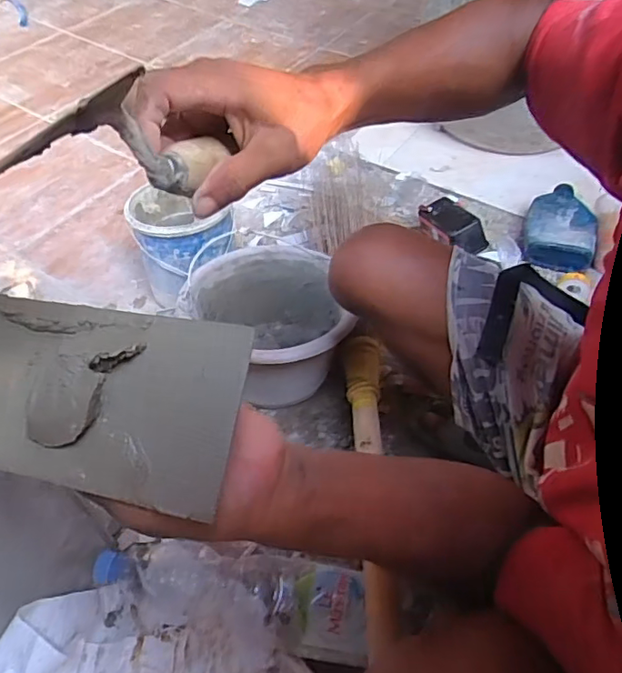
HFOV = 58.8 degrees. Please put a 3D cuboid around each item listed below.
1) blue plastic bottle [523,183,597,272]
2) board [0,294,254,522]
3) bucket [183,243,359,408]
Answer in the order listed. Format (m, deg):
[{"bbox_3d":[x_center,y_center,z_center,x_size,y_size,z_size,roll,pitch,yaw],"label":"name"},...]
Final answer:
[{"bbox_3d":[0.491,-0.220,1.094,0.125,0.054,0.214,14,50,12],"label":"blue plastic bottle"},{"bbox_3d":[-0.112,0.023,0.244,0.157,0.018,0.081,8,75,5],"label":"board"},{"bbox_3d":[-0.067,-0.009,0.829,0.223,0.163,0.238,-6,49,-5],"label":"bucket"}]

